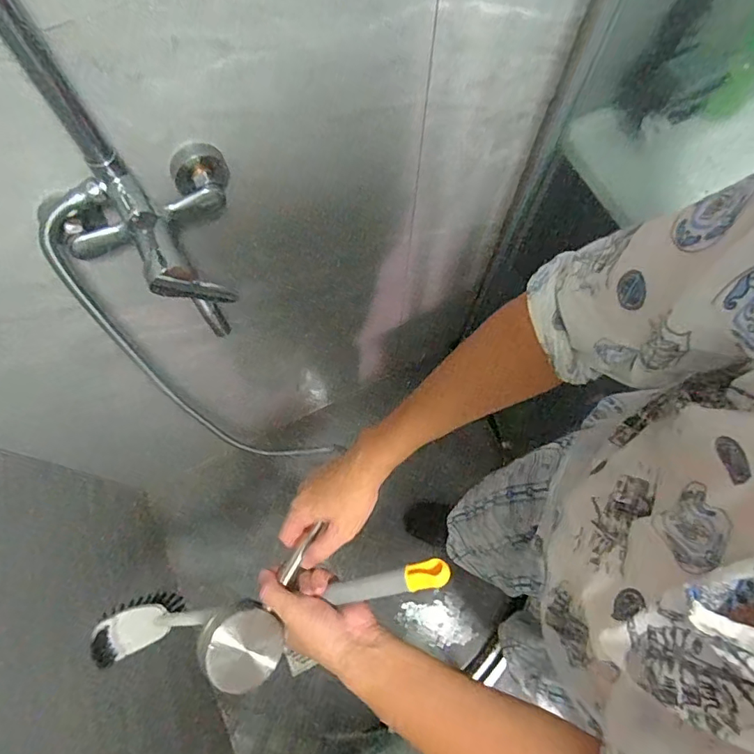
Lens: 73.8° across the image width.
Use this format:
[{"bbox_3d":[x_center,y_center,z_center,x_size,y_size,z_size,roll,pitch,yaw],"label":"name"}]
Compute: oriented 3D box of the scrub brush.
[{"bbox_3d":[-0.143,0.253,0.545,0.435,0.071,0.061,-19,70,23],"label":"scrub brush"}]

